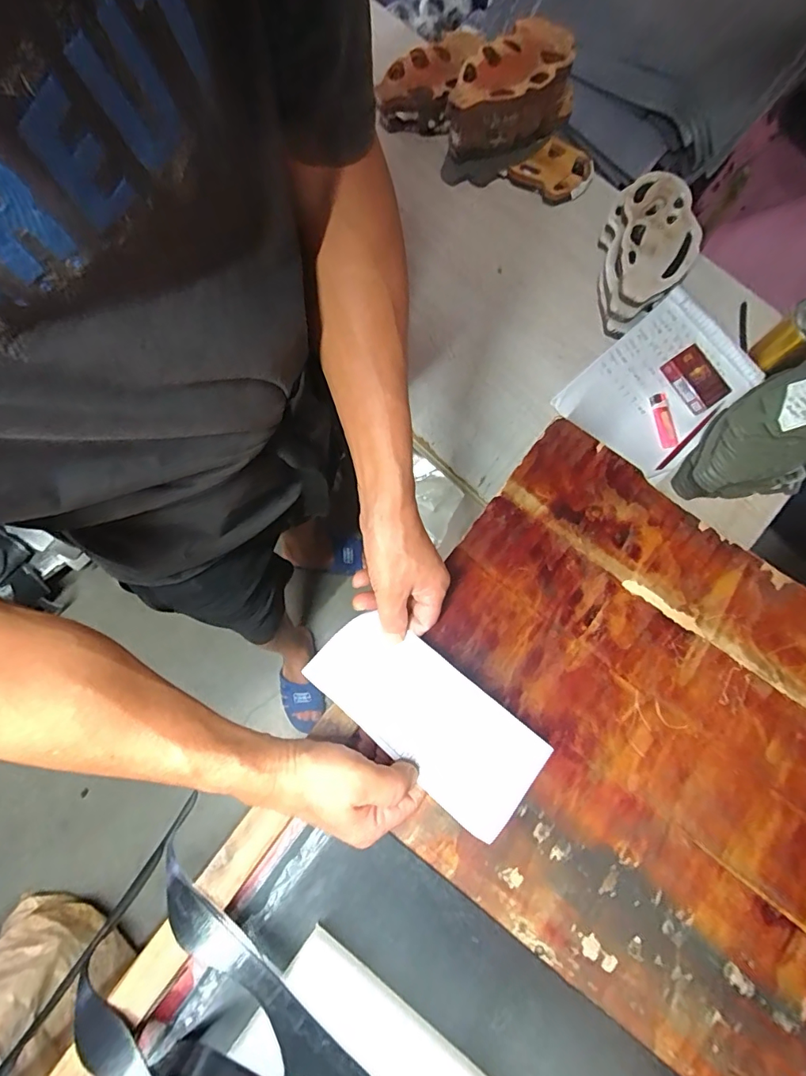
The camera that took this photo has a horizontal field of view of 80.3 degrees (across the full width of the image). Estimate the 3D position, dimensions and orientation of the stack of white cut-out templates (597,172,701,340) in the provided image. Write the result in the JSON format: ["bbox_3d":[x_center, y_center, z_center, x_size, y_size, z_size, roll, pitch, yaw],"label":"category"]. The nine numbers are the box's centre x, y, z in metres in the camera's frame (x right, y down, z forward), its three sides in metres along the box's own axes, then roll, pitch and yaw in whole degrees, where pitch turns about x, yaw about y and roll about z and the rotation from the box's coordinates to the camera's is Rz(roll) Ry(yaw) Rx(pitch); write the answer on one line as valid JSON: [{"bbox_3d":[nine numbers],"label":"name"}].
[{"bbox_3d":[0.367,-0.428,0.725,0.118,0.067,0.242,12,75,1],"label":"stack of white cut-out templates"}]

